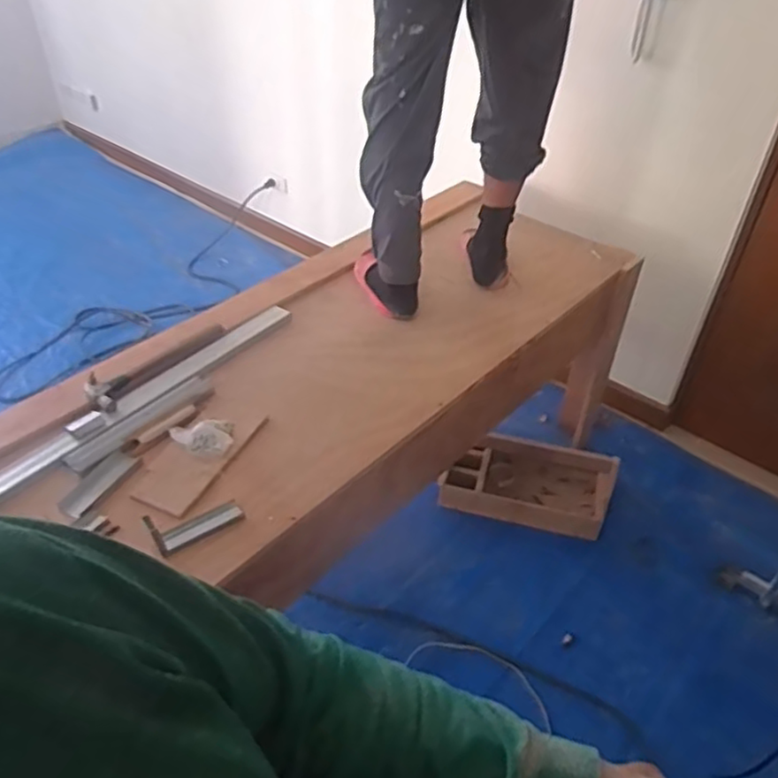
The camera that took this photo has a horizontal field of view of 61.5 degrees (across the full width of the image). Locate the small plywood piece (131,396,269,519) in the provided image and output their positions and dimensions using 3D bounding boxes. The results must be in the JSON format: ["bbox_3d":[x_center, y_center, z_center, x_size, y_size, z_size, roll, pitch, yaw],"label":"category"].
[{"bbox_3d":[-0.337,0.111,1.200,0.112,0.017,0.285,15,43,16],"label":"small plywood piece"}]

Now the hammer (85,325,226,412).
[{"bbox_3d":[-0.486,-0.060,1.367,0.104,0.027,0.319,23,45,24],"label":"hammer"}]

